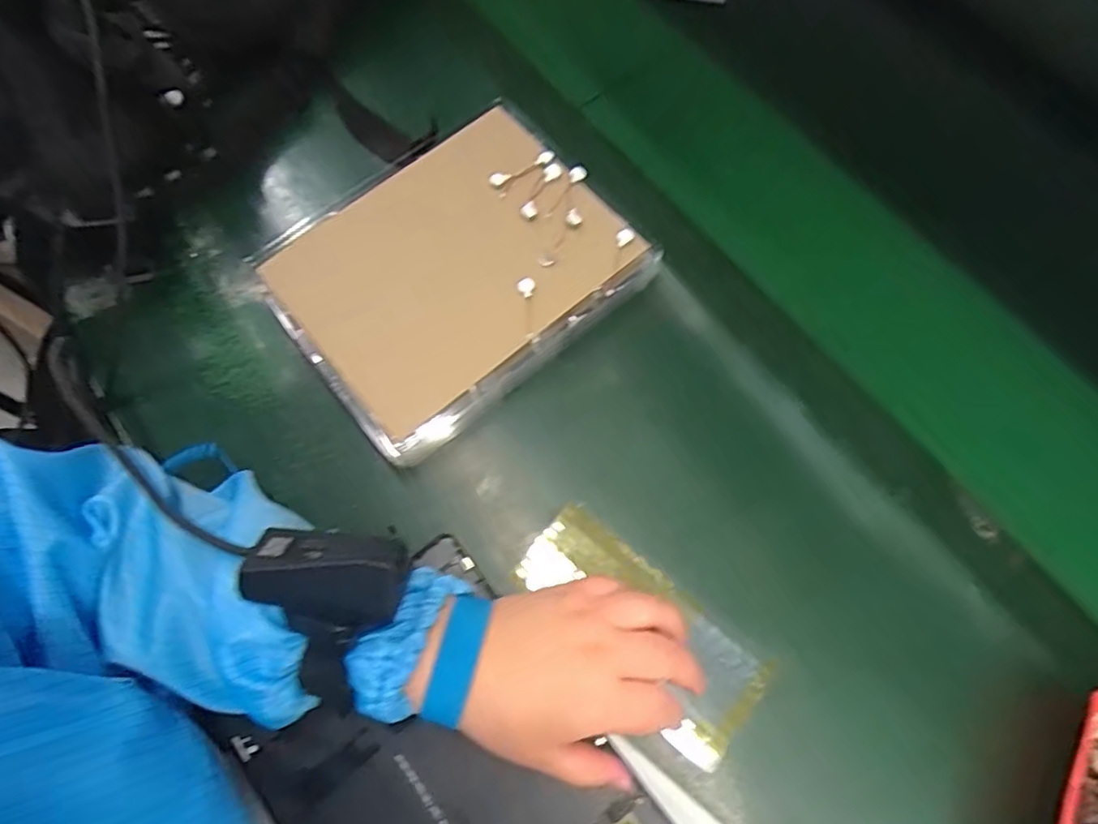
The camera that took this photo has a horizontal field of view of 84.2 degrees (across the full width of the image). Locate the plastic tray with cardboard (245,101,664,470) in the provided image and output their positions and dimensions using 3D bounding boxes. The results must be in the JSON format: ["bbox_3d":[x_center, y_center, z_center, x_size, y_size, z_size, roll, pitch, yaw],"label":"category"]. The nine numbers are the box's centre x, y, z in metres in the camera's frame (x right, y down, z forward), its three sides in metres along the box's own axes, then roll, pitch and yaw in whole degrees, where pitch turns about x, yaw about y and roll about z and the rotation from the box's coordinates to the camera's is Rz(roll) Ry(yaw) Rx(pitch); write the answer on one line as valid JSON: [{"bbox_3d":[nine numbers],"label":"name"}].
[{"bbox_3d":[-0.066,-0.093,0.407,0.211,0.055,0.177,-37,73,-13],"label":"plastic tray with cardboard"}]

